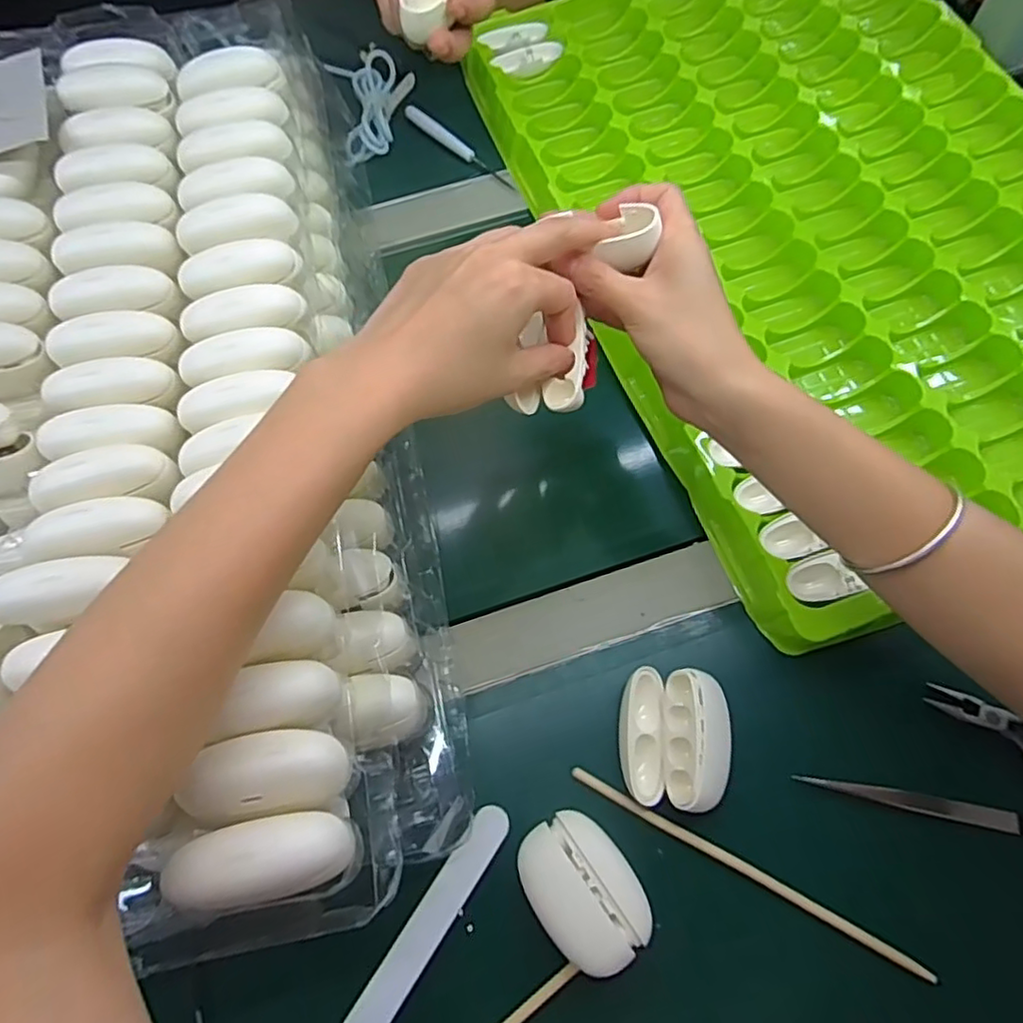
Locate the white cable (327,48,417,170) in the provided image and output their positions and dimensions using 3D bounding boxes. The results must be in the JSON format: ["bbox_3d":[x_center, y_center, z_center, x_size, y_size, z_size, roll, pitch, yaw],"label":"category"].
[{"bbox_3d":[-0.111,-0.338,0.535,0.069,0.029,0.119,-15,68,-4],"label":"white cable"}]

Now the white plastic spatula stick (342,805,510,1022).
[{"bbox_3d":[-0.054,0.225,0.310,0.021,0.004,0.170,34,71,7],"label":"white plastic spatula stick"}]

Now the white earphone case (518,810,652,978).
[{"bbox_3d":[0.035,0.185,0.314,0.048,0.026,0.066,-36,71,-12],"label":"white earphone case"}]

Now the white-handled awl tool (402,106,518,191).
[{"bbox_3d":[-0.045,-0.304,0.531,0.011,0.006,0.126,-42,73,-12],"label":"white-handled awl tool"}]

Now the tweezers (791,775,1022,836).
[{"bbox_3d":[0.214,0.153,0.333,0.120,0.011,0.011,9,68,6],"label":"tweezers"}]

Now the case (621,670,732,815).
[{"bbox_3d":[0.086,0.120,0.338,0.056,0.031,0.067,4,67,4],"label":"case"}]

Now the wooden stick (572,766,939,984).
[{"bbox_3d":[0.117,0.181,0.325,0.186,0.009,0.007,26,71,12],"label":"wooden stick"}]

